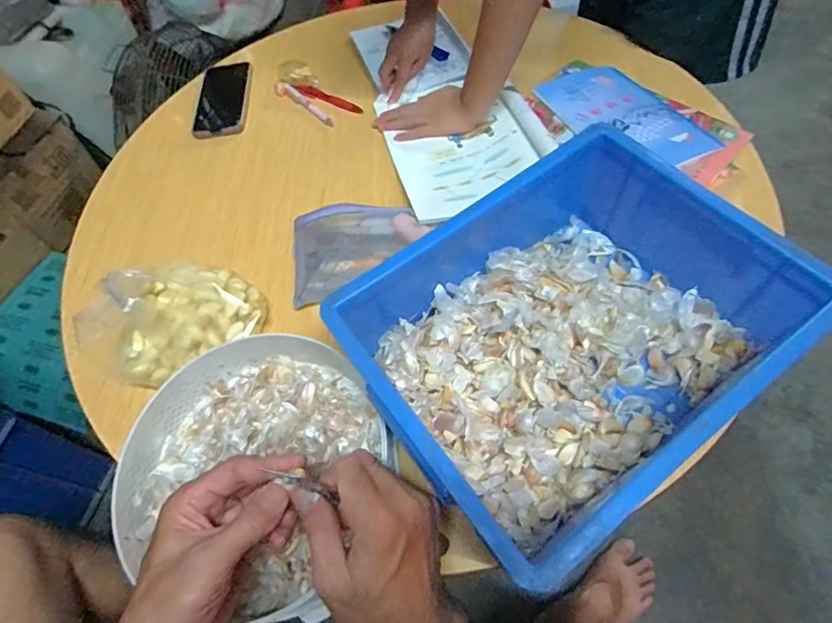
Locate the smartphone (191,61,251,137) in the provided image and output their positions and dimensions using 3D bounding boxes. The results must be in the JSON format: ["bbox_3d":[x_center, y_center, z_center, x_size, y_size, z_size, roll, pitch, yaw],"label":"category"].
[{"bbox_3d":[-0.299,-0.330,0.745,0.078,0.009,0.156,-3,63,-4],"label":"smartphone"}]

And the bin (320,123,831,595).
[{"bbox_3d":[0.134,0.018,0.432,0.350,0.123,0.264,-33,61,-17],"label":"bin"}]

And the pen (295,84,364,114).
[{"bbox_3d":[-0.130,-0.315,0.713,0.119,0.008,0.017,27,63,19],"label":"pen"}]

